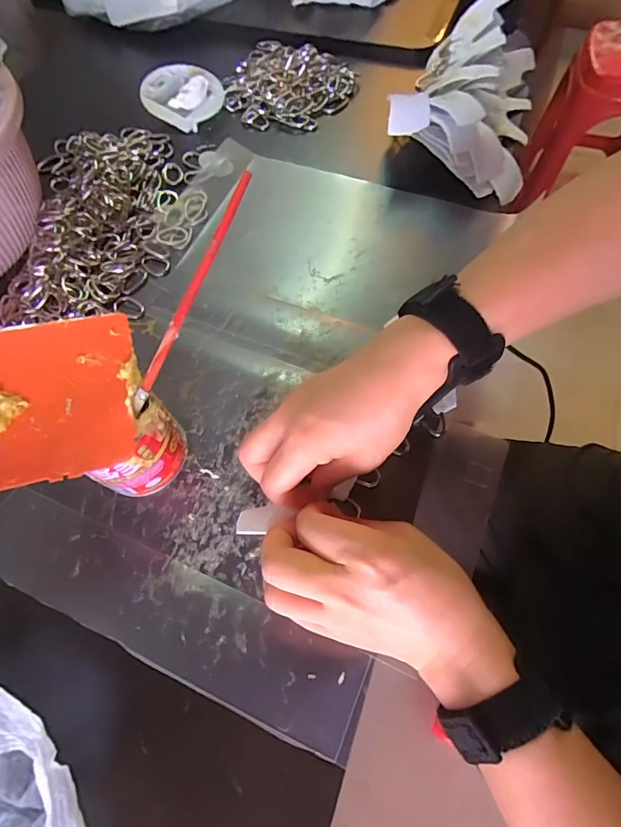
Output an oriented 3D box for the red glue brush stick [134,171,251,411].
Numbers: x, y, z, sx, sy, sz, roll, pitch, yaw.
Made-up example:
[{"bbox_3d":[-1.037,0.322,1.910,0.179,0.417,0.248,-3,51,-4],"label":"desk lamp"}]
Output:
[{"bbox_3d":[-0.070,-0.076,0.262,0.006,0.007,0.161,22,82,11],"label":"red glue brush stick"}]

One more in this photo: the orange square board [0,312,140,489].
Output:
[{"bbox_3d":[-0.144,-0.011,0.254,0.080,0.010,0.098,-14,70,-5],"label":"orange square board"}]

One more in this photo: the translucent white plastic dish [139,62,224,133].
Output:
[{"bbox_3d":[-0.143,-0.349,0.471,0.076,0.027,0.076,-1,65,2],"label":"translucent white plastic dish"}]

